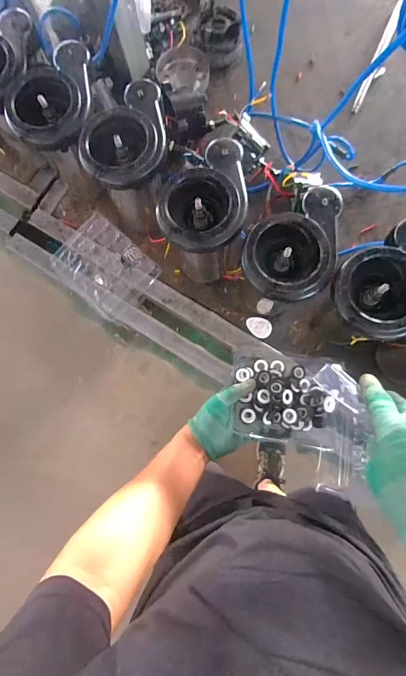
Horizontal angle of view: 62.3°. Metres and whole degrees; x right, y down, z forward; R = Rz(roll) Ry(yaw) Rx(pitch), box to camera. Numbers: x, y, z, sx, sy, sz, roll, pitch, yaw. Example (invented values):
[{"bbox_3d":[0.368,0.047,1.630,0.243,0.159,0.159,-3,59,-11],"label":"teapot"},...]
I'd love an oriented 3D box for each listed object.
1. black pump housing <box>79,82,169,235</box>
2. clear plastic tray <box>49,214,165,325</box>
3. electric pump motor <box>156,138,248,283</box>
[{"bbox_3d":[-0.112,-0.287,0.557,0.114,0.183,0.152,-2,82,3],"label":"black pump housing"},{"bbox_3d":[-0.186,-0.135,0.632,0.183,0.027,0.140,39,86,8],"label":"clear plastic tray"},{"bbox_3d":[0.008,-0.193,0.549,0.118,0.189,0.163,7,82,4],"label":"electric pump motor"}]

